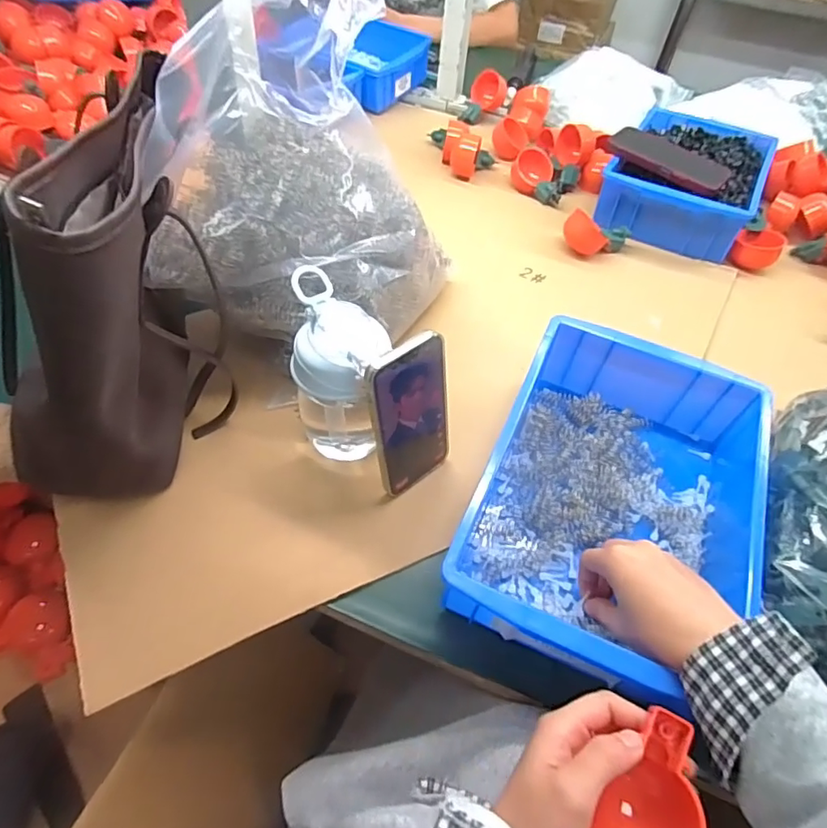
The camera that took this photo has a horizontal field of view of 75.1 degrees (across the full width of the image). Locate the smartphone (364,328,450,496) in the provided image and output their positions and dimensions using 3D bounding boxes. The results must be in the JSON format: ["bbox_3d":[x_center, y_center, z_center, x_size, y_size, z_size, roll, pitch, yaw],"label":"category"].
[{"bbox_3d":[0.000,0.005,0.449,0.072,0.146,0.006,-32,48,-25],"label":"smartphone"}]

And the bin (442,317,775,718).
[{"bbox_3d":[0.169,0.068,0.448,0.206,0.090,0.288,22,57,12],"label":"bin"}]

